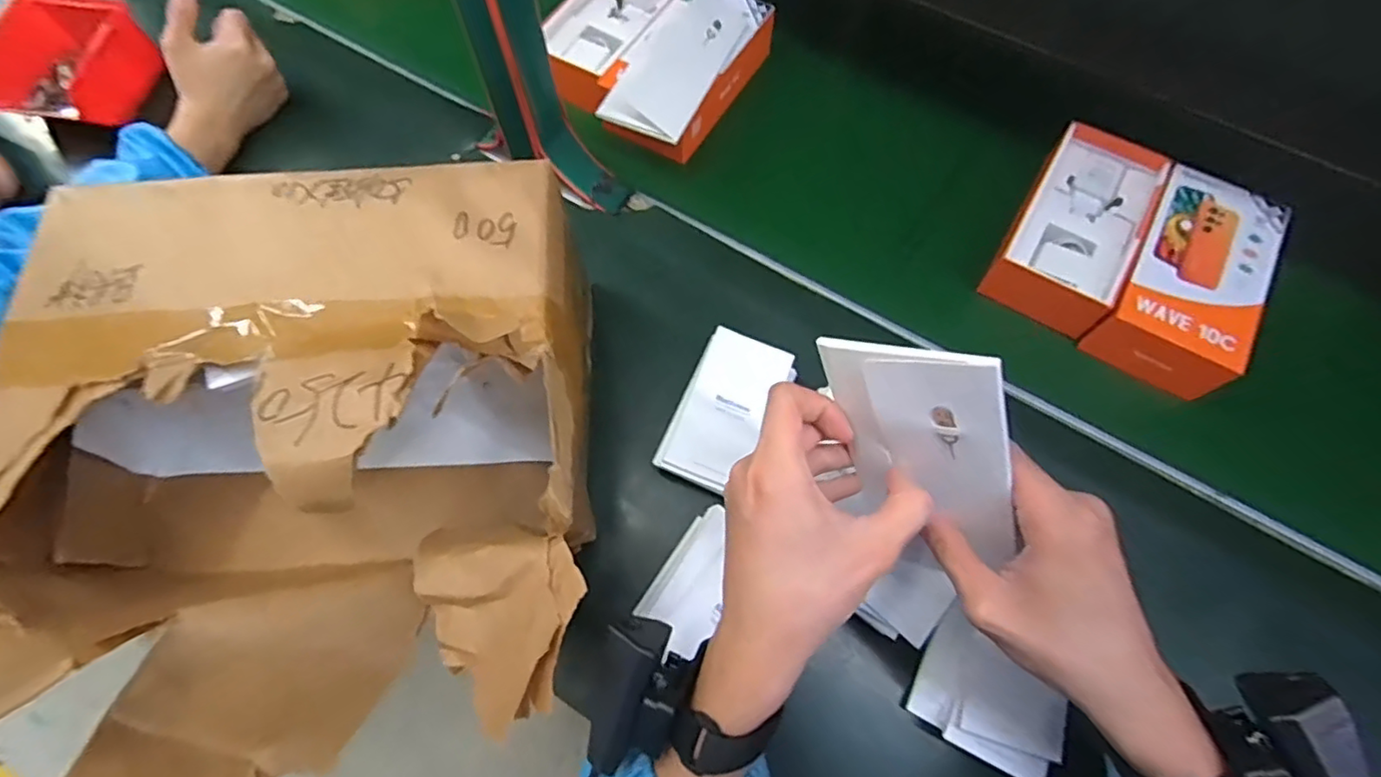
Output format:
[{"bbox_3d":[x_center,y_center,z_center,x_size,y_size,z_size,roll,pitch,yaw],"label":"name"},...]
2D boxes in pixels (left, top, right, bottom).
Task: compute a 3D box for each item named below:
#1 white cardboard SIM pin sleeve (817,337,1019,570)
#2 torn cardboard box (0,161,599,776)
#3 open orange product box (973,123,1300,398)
[{"bbox_3d":[0.112,0.029,0.304,0.087,0.132,0.008,13,52,34],"label":"white cardboard SIM pin sleeve"},{"bbox_3d":[-0.244,0.082,0.394,0.363,0.193,0.418,-7,66,-3],"label":"torn cardboard box"},{"bbox_3d":[0.387,-0.119,0.538,0.194,0.051,0.198,31,69,13],"label":"open orange product box"}]

